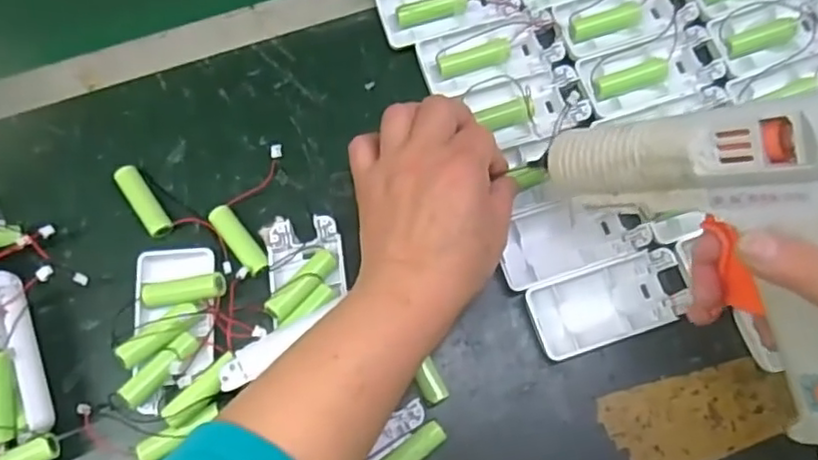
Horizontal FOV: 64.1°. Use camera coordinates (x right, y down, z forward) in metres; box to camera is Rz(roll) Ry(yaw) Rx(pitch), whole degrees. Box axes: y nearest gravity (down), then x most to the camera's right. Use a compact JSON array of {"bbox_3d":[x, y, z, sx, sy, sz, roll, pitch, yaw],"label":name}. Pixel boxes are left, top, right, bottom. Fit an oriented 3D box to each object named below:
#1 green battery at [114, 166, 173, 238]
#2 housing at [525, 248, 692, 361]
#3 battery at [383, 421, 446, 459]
[{"bbox_3d":[-0.167,-0.018,0.413,0.015,0.013,0.051,-34,78,-11],"label":"green battery"},{"bbox_3d":[0.120,0.045,0.396,0.093,0.014,0.045,-17,75,-7],"label":"housing"},{"bbox_3d":[-0.001,0.128,0.370,0.049,0.015,0.014,-37,78,-11],"label":"battery"}]

